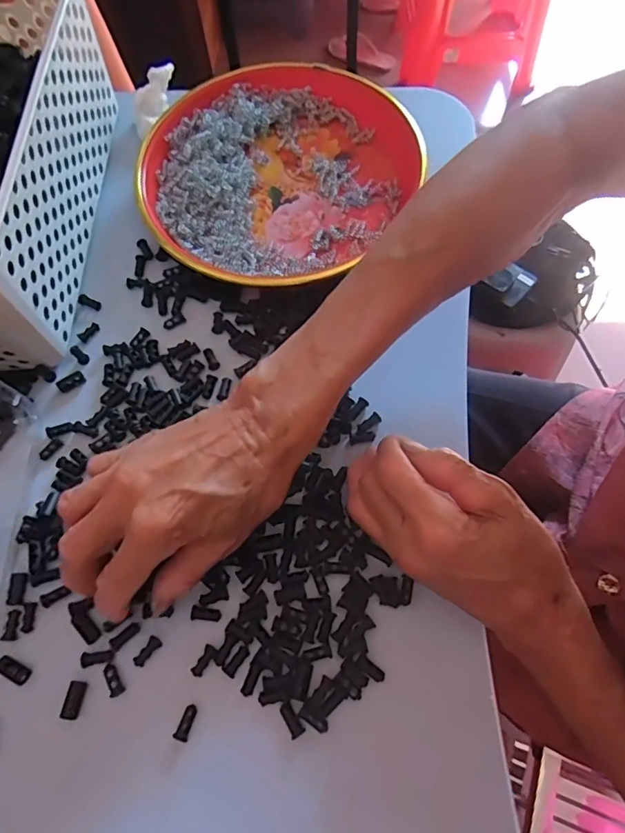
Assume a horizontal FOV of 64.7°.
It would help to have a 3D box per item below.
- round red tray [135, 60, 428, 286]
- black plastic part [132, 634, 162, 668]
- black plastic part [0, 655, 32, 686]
[{"bbox_3d":[-0.032,-0.194,0.392,0.200,0.031,0.214,-1,67,2],"label":"round red tray"},{"bbox_3d":[-0.092,0.131,0.274,0.008,0.004,0.017,34,72,15],"label":"black plastic part"},{"bbox_3d":[-0.166,0.141,0.273,0.019,0.004,0.010,25,70,12],"label":"black plastic part"}]

